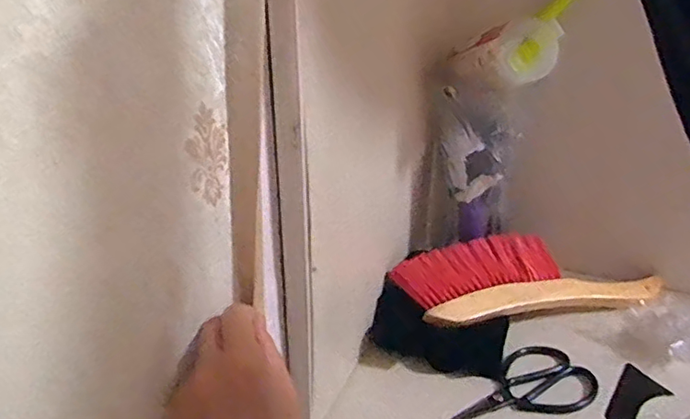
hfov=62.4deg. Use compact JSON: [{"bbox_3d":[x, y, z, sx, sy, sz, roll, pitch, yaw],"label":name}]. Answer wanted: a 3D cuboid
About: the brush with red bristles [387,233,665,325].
[{"bbox_3d":[0.227,0.087,0.720,0.334,0.038,0.110,-4,54,-16],"label":"brush with red bristles"}]

